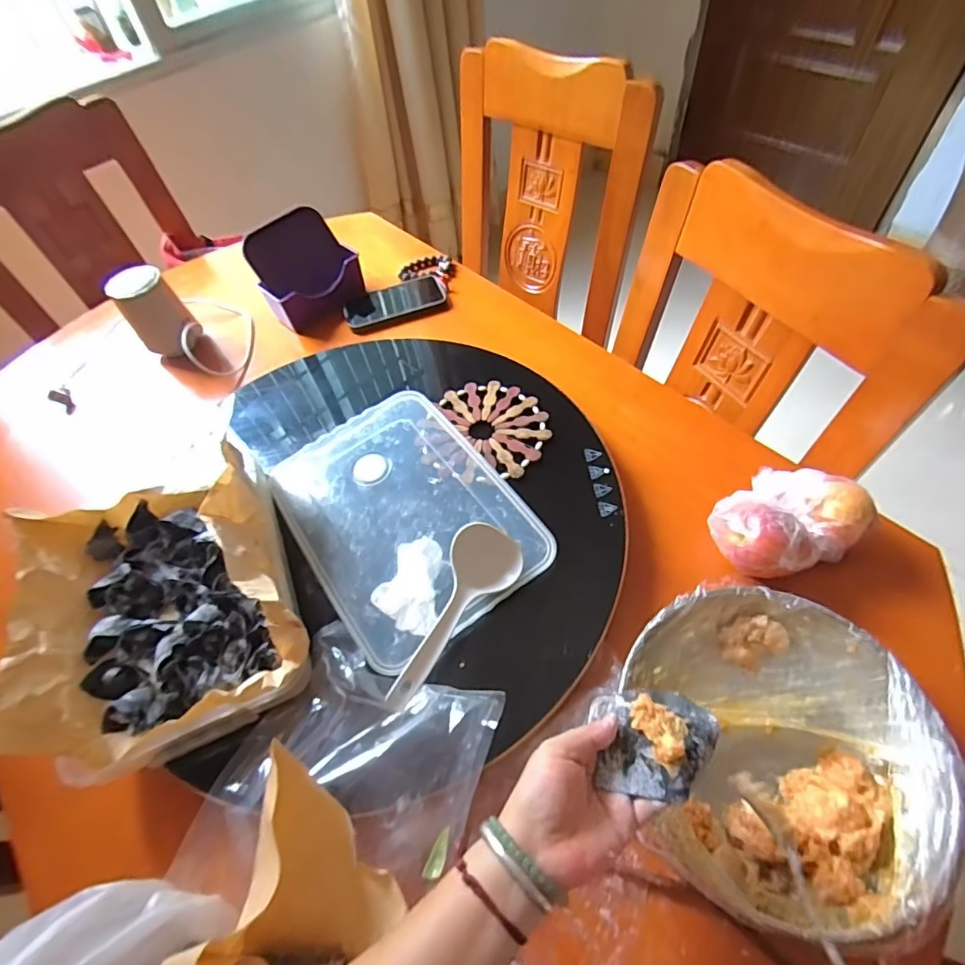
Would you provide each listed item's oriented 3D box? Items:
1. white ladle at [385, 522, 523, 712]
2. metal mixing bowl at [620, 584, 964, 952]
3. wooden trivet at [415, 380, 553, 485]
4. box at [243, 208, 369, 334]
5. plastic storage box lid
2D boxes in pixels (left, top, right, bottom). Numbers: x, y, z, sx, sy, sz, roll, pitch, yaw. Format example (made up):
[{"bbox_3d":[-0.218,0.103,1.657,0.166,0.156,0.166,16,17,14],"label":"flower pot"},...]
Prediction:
[{"bbox_3d":[-0.037,0.130,0.525,0.073,0.014,0.197,41,71,-7],"label":"white ladle"},{"bbox_3d":[0.263,0.233,0.469,0.242,0.069,0.261,-3,55,4],"label":"metal mixing bowl"},{"bbox_3d":[0.000,-0.070,0.696,0.164,0.008,0.167,-3,55,4],"label":"wooden trivet"},{"bbox_3d":[-0.319,-0.375,0.931,0.117,0.141,0.173,34,65,25],"label":"box"},{"bbox_3d":[-0.097,0.029,0.629,0.246,0.017,0.334,-31,58,-16],"label":"plastic storage box lid"}]

